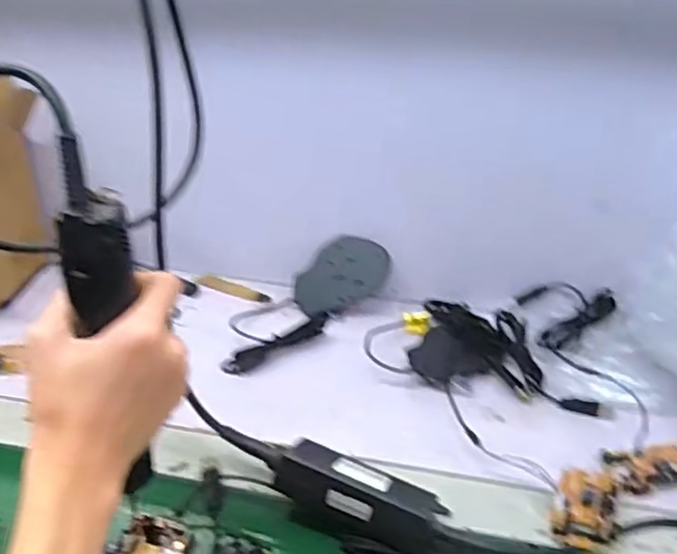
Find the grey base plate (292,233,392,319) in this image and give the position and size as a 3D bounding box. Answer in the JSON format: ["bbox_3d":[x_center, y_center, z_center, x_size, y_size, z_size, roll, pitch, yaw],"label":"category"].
[{"bbox_3d":[0.001,-0.004,0.738,0.108,0.071,0.008,-22,-9,12],"label":"grey base plate"}]

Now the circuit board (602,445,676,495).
[{"bbox_3d":[0.257,0.157,0.555,0.074,0.016,0.048,-3,33,-4],"label":"circuit board"}]

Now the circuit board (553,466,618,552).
[{"bbox_3d":[0.187,0.172,0.517,0.045,0.015,0.071,8,34,14],"label":"circuit board"}]

